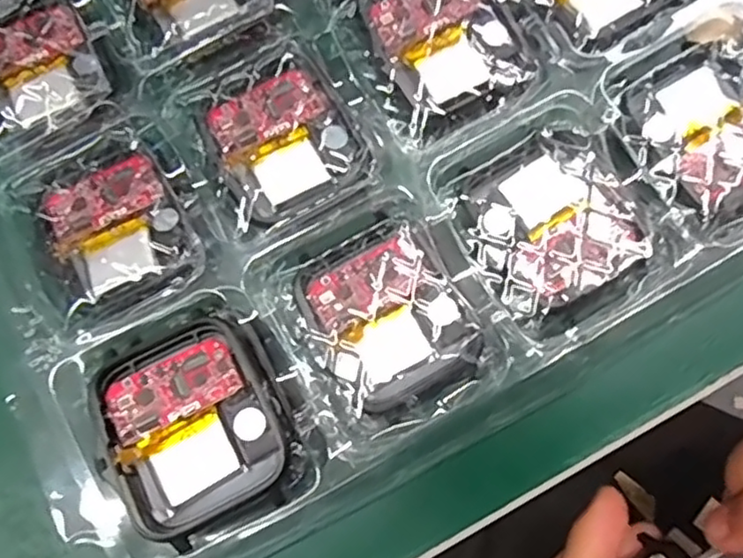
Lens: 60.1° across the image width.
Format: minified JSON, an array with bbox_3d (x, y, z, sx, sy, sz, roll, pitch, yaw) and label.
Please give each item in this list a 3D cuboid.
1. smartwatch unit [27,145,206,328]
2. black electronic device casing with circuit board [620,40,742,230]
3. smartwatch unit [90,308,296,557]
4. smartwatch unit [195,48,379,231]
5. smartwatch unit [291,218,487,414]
[{"bbox_3d":[-0.066,-0.012,0.167,0.037,0.009,0.043,-26,76,-4],"label":"smartwatch unit"},{"bbox_3d":[0.089,-0.037,0.166,0.041,0.010,0.044,-37,77,-7],"label":"black electronic device casing with circuit board"},{"bbox_3d":[-0.040,0.033,0.149,0.039,0.012,0.042,-29,76,-5],"label":"smartwatch unit"},{"bbox_3d":[-0.024,-0.037,0.172,0.037,0.006,0.040,-32,77,-6],"label":"smartwatch unit"},{"bbox_3d":[0.004,0.010,0.162,0.036,0.006,0.043,-33,77,-6],"label":"smartwatch unit"}]

